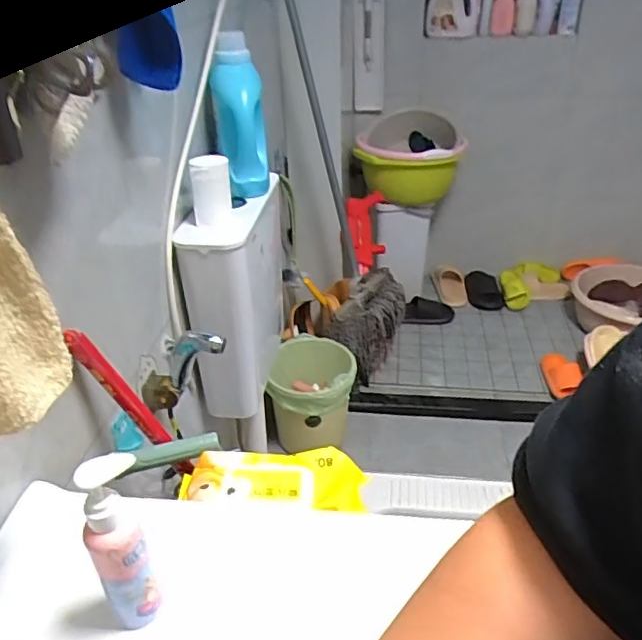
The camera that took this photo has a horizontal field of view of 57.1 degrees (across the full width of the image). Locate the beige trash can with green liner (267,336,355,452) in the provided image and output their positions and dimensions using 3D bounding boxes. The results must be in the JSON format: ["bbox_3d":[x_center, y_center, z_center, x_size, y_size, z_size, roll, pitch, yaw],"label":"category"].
[{"bbox_3d":[-0.023,0.206,1.656,0.240,0.225,0.248,-2,33,0],"label":"beige trash can with green liner"}]

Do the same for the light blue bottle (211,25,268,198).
[{"bbox_3d":[-0.134,-0.332,0.973,0.067,0.247,0.071,-17,36,-22],"label":"light blue bottle"}]

